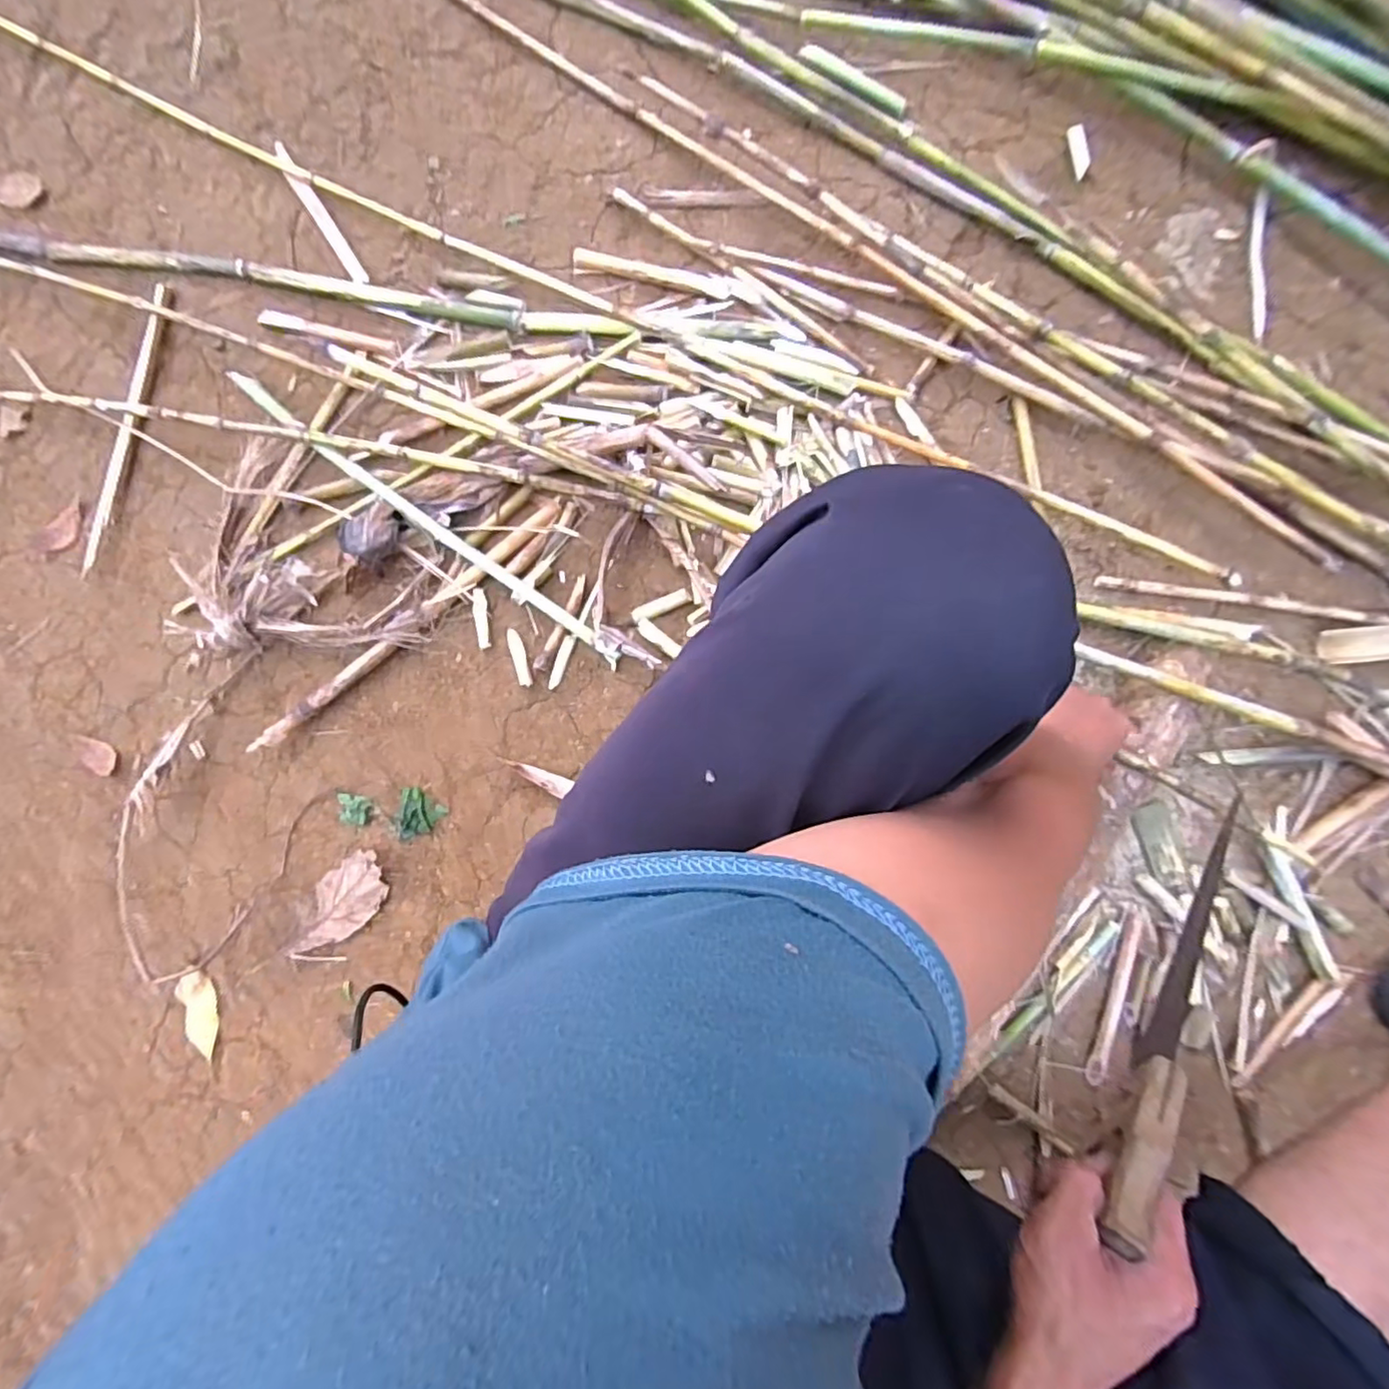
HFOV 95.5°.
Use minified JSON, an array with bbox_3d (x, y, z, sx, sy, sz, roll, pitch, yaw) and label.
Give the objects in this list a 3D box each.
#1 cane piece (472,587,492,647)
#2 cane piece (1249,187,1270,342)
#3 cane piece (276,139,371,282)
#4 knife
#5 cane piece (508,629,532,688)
[{"bbox_3d":[-0.240,-0.086,0.710,0.015,0.005,0.067,-7,88,3],"label":"cane piece"},{"bbox_3d":[0.584,-0.444,0.650,0.012,0.011,0.150,-2,88,4],"label":"cane piece"},{"bbox_3d":[-0.450,-0.577,0.754,0.019,0.010,0.215,-33,86,2],"label":"cane piece"},{"bbox_3d":[0.345,0.200,0.448,0.382,0.032,0.021,-34,85,-38],"label":"knife"},{"bbox_3d":[-0.196,-0.041,0.702,0.015,0.007,0.067,-16,87,3],"label":"cane piece"}]

